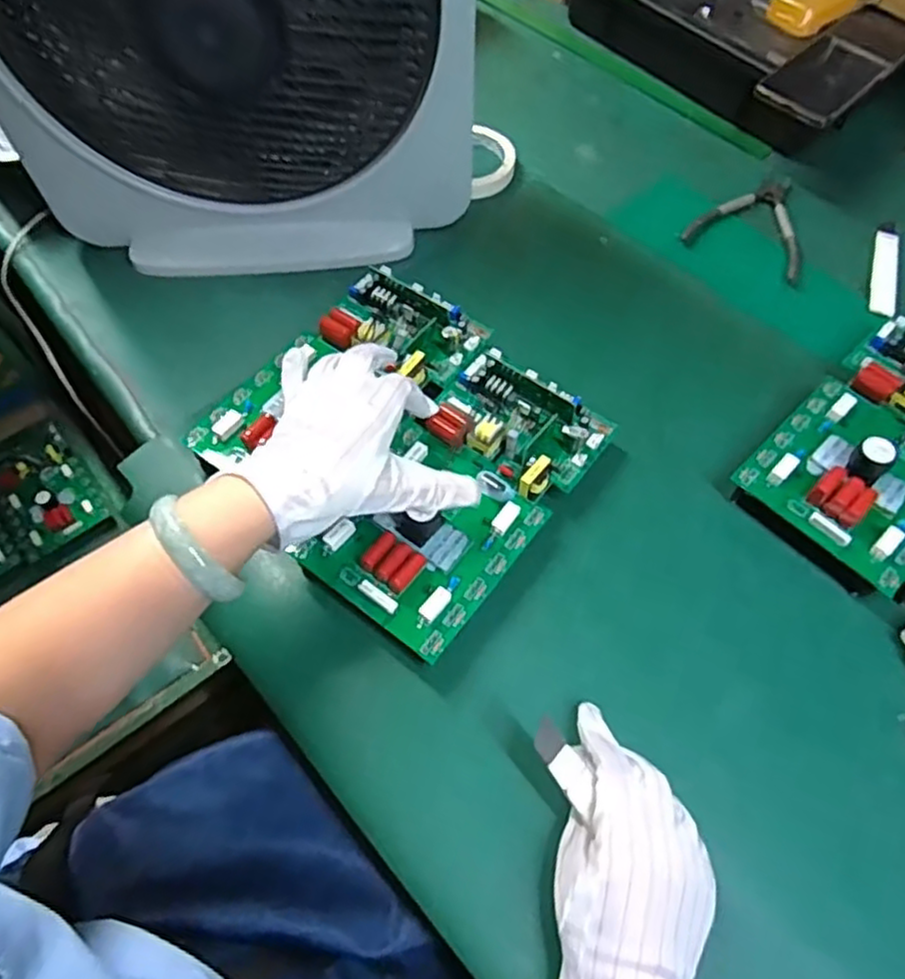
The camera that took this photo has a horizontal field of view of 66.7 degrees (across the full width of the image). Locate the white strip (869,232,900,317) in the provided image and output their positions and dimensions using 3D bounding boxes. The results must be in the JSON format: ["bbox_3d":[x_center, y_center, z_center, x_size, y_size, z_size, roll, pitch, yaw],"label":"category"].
[{"bbox_3d":[0.402,-0.201,0.635,0.024,0.009,0.121,19,62,11],"label":"white strip"}]

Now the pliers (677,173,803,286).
[{"bbox_3d":[0.302,-0.263,0.666,0.109,0.011,0.141,30,65,16],"label":"pliers"}]

